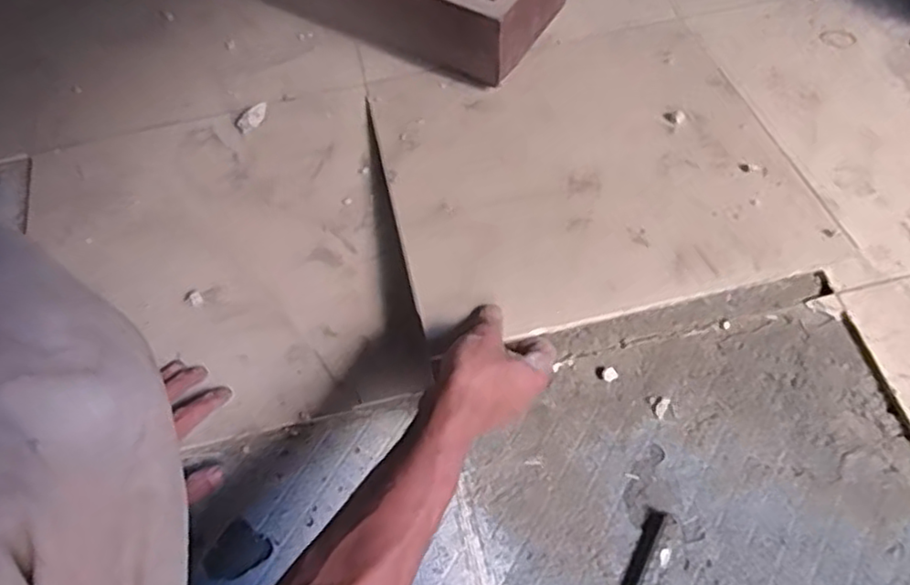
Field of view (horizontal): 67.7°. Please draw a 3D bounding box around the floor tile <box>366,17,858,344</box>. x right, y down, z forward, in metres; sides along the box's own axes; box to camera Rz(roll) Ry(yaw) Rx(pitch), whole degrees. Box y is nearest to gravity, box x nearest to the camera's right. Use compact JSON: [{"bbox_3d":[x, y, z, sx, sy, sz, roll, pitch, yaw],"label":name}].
[{"bbox_3d":[0.128,-0.136,0.705,0.388,0.010,0.382,-13,54,-2],"label":"floor tile"}]

